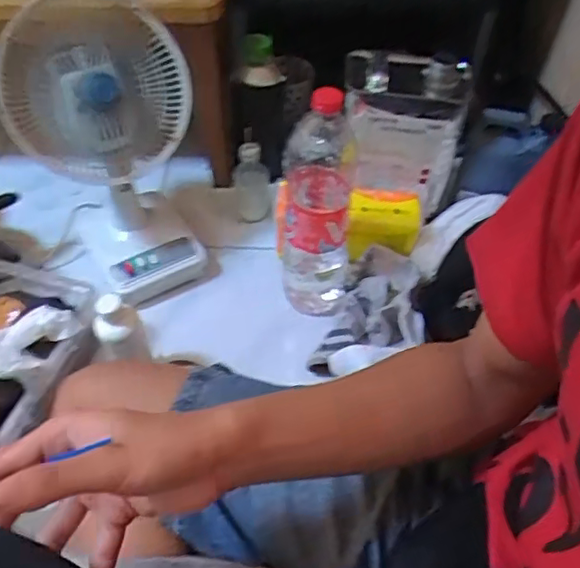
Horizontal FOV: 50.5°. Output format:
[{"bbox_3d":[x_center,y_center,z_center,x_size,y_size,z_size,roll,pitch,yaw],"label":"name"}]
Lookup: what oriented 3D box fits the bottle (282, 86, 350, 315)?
[{"bbox_3d":[0.039,-0.088,0.771,0.093,0.322,0.090,4,47,2],"label":"bottle"}]

